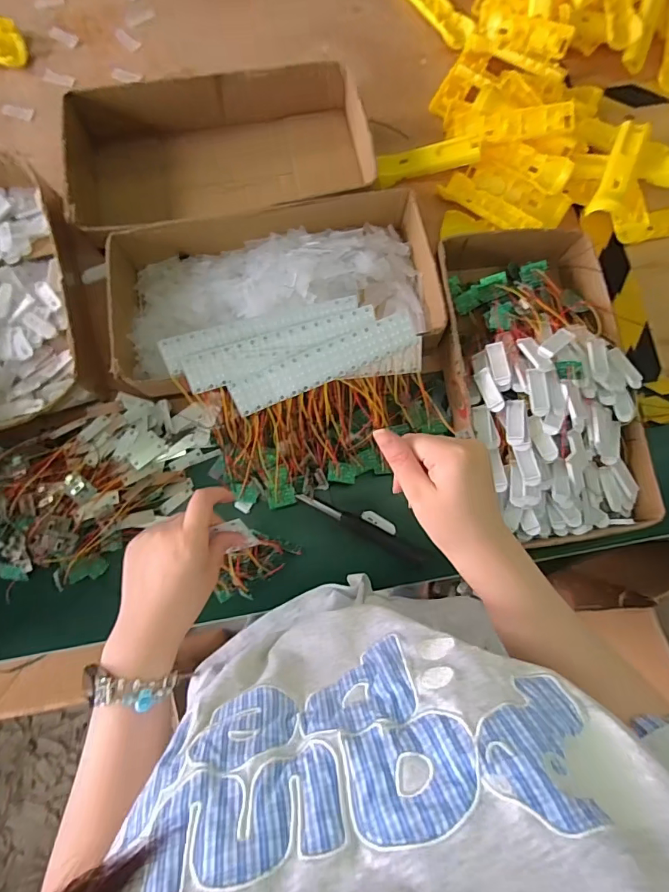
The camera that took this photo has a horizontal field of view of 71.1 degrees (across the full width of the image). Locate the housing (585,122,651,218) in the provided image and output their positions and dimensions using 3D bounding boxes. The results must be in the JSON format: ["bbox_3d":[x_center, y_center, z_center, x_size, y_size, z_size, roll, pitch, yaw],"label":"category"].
[{"bbox_3d":[0.417,-0.401,0.691,0.042,0.055,0.146,24,79,3],"label":"housing"}]

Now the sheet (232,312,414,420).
[{"bbox_3d":[-0.013,-0.102,0.580,0.234,0.004,0.048,-23,109,1],"label":"sheet"}]

